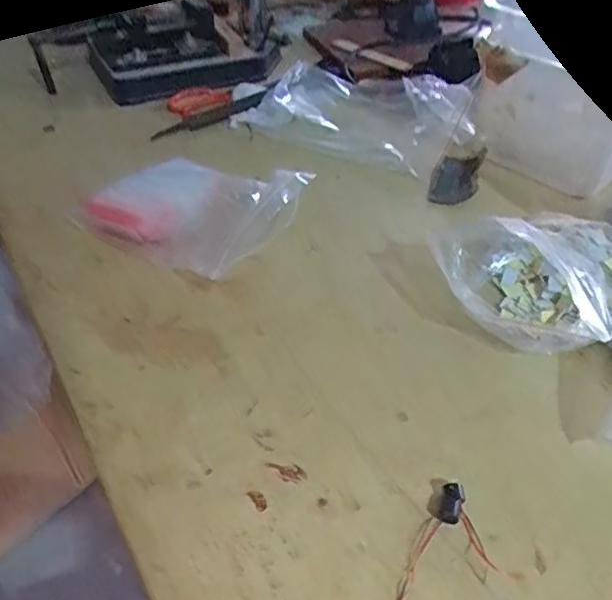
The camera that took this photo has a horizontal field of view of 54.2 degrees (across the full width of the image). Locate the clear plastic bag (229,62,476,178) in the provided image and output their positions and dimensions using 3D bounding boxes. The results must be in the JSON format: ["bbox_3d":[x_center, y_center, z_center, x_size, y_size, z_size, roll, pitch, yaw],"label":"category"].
[{"bbox_3d":[0.064,-0.237,0.729,0.264,0.031,0.206,17,45,18],"label":"clear plastic bag"}]

